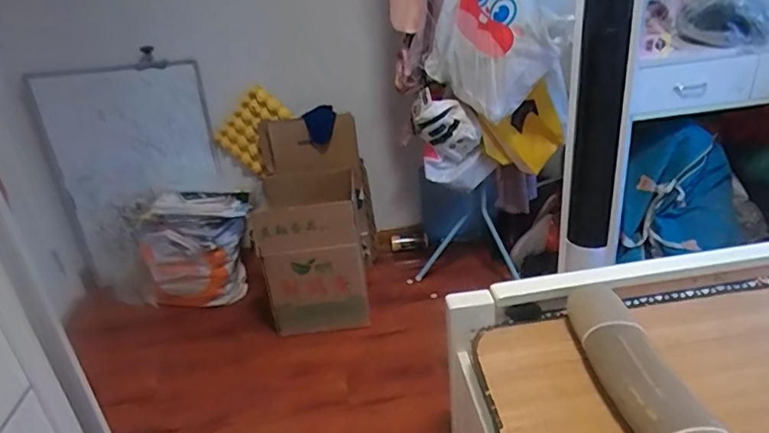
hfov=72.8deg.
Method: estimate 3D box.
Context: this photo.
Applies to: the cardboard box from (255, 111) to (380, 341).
[{"bbox_3d":[-0.229,0.033,1.826,0.368,0.627,0.494,-7,27,-1],"label":"cardboard box"}]

